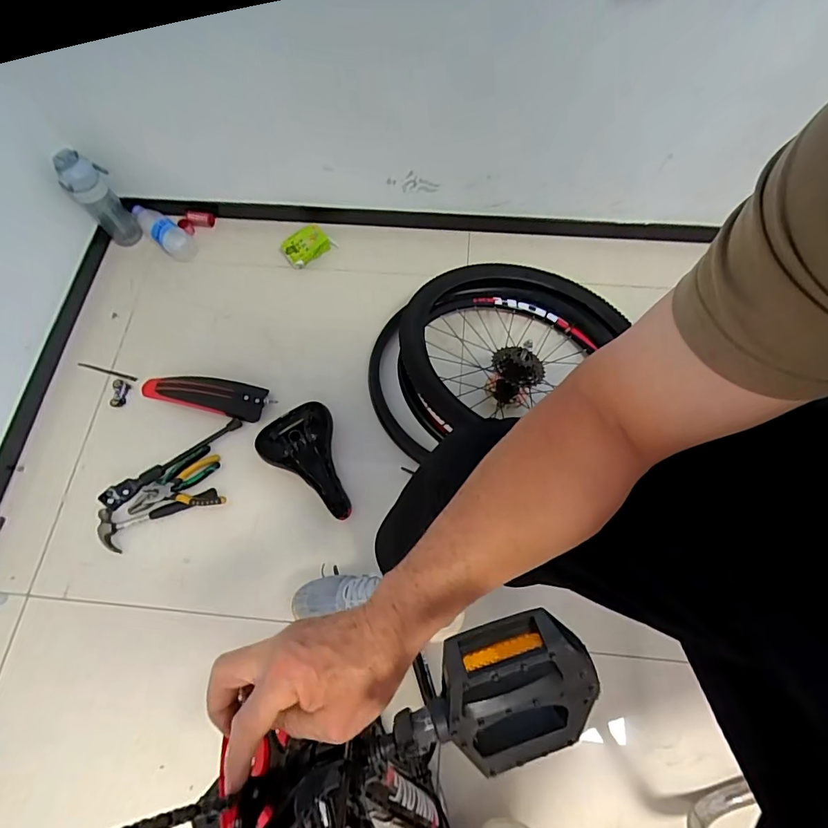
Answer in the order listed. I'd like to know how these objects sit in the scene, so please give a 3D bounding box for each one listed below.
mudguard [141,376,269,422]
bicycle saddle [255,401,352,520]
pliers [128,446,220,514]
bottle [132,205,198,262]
[{"bbox_3d":[-0.453,-0.047,0.980,0.283,0.048,0.073,11,69,5],"label":"mudguard"},{"bbox_3d":[-0.208,0.094,0.912,0.157,0.072,0.249,-27,71,-9],"label":"bicycle saddle"},{"bbox_3d":[-0.483,0.136,0.926,0.178,0.016,0.063,-38,73,-13],"label":"pliers"},{"bbox_3d":[-0.591,-0.432,1.100,0.181,0.058,0.069,41,75,15],"label":"bottle"}]

